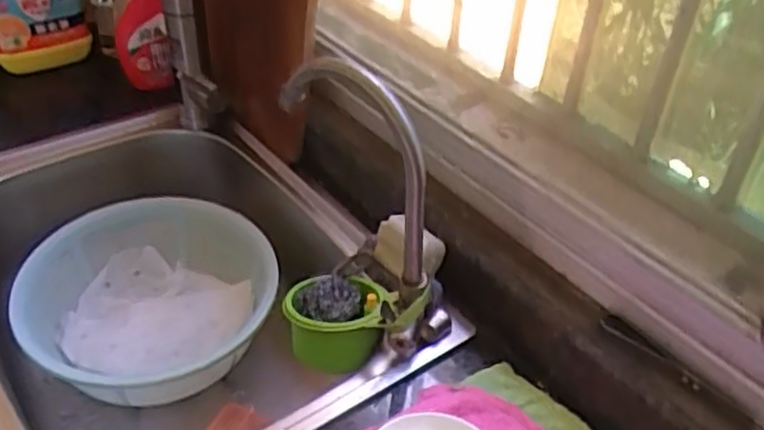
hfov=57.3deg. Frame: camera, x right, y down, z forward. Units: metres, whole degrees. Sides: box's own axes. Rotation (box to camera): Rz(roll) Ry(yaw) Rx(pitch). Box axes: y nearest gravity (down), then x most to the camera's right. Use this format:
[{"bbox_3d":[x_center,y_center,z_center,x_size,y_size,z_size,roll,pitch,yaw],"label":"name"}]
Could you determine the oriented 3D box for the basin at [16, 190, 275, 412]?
[{"bbox_3d":[-0.292,0.106,0.895,0.303,0.106,0.276,2,38,-2],"label":"basin"}]

